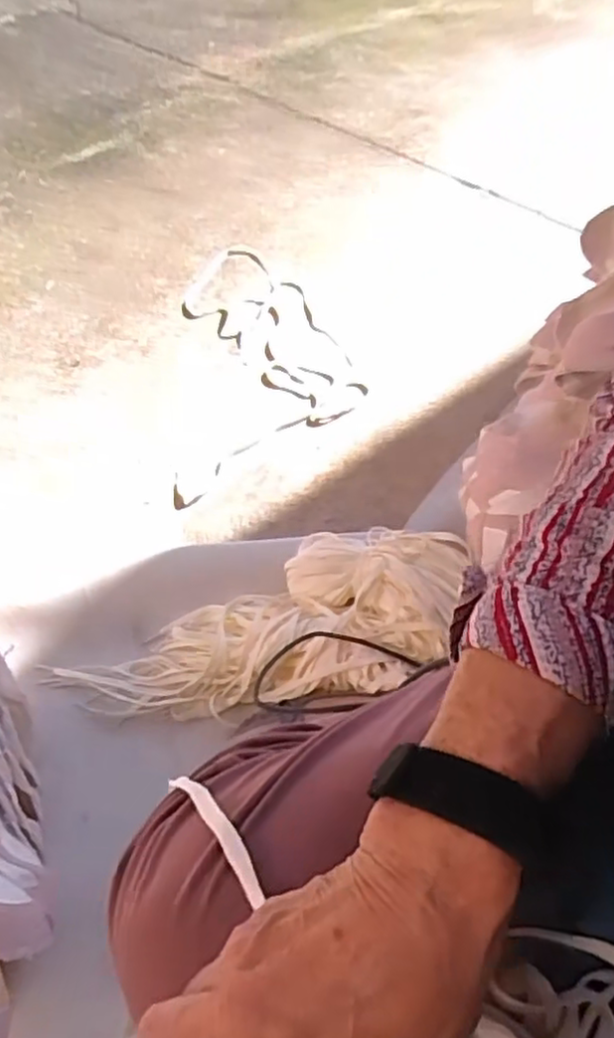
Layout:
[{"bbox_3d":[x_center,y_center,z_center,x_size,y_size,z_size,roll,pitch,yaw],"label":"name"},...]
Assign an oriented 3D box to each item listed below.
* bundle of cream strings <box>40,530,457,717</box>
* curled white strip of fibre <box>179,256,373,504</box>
[{"bbox_3d":[-0.050,0.125,0.741,0.442,0.060,0.169,-18,47,9],"label":"bundle of cream strings"},{"bbox_3d":[-0.071,-0.285,1.138,0.269,0.020,0.626,-7,47,-1],"label":"curled white strip of fibre"}]

